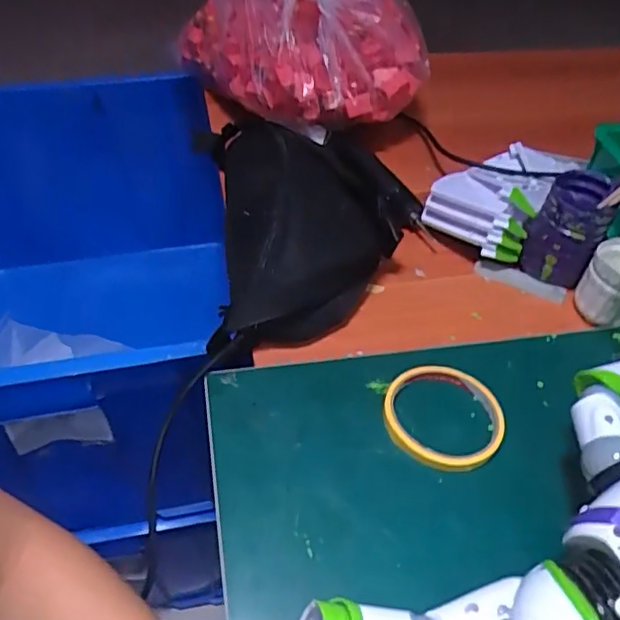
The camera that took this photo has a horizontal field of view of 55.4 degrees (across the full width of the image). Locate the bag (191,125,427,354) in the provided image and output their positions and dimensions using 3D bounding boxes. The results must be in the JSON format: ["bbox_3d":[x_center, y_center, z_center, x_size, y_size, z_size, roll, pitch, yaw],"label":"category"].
[{"bbox_3d":[0.010,-0.088,0.564,0.207,0.072,0.234,-5,46,-8],"label":"bag"}]

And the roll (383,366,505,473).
[{"bbox_3d":[0.101,0.080,0.448,0.089,0.017,0.085,2,45,-2],"label":"roll"}]

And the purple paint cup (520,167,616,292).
[{"bbox_3d":[0.243,-0.076,0.563,0.061,0.095,0.064,2,45,-2],"label":"purple paint cup"}]

